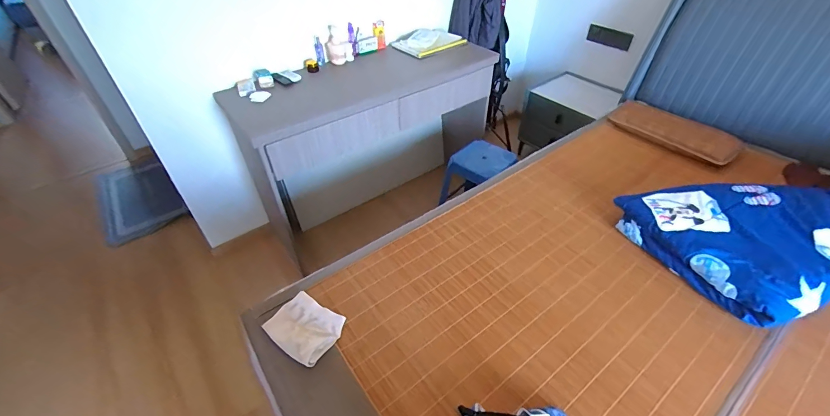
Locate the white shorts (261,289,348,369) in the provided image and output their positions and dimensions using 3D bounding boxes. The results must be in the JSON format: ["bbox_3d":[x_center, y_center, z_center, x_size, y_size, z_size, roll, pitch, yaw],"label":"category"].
[{"bbox_3d":[-0.283,0.303,0.932,0.184,0.041,0.150,25,49,25],"label":"white shorts"}]

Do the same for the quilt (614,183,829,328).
[{"bbox_3d":[1.220,0.085,1.009,1.115,0.202,0.463,1,43,2],"label":"quilt"}]

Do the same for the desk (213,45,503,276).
[{"bbox_3d":[-0.197,-0.307,1.841,1.112,0.754,0.460,-27,49,-25],"label":"desk"}]

